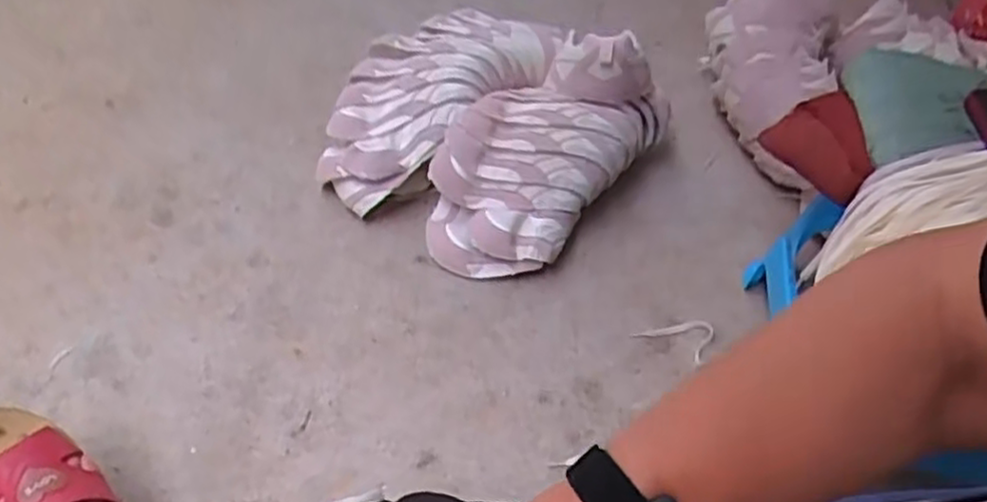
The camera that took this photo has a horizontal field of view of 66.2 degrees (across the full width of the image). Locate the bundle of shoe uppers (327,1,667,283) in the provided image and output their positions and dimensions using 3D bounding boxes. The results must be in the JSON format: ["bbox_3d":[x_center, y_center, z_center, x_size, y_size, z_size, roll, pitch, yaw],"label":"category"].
[{"bbox_3d":[-0.011,-0.185,1.009,0.362,0.190,0.360,32,54,20],"label":"bundle of shoe uppers"}]

